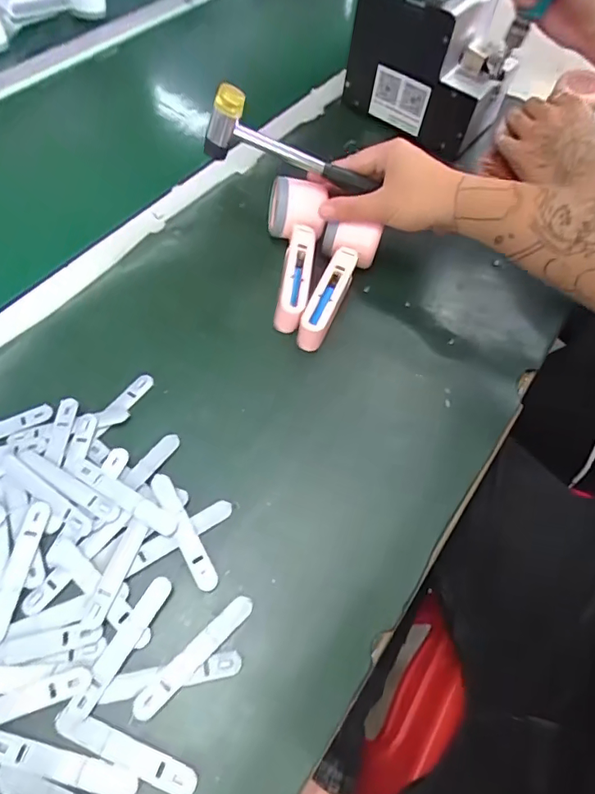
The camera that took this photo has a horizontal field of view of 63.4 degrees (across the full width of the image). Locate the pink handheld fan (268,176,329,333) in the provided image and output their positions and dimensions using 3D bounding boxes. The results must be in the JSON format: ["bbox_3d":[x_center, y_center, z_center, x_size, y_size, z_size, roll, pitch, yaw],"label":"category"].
[{"bbox_3d":[-0.002,-0.140,0.476,0.057,0.047,0.159,3,72,-2],"label":"pink handheld fan"}]

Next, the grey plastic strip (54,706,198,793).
[{"bbox_3d":[-0.106,0.217,0.295,0.094,0.004,0.016,21,60,9],"label":"grey plastic strip"}]

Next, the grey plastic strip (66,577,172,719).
[{"bbox_3d":[-0.117,0.165,0.322,0.016,0.004,0.092,27,61,12],"label":"grey plastic strip"}]

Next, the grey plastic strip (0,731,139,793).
[{"bbox_3d":[-0.143,0.222,0.290,0.095,0.004,0.015,13,59,4],"label":"grey plastic strip"}]

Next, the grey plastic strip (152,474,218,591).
[{"bbox_3d":[-0.086,0.099,0.362,0.016,0.007,0.093,-25,64,-18],"label":"grey plastic strip"}]

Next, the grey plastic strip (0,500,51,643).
[{"bbox_3d":[-0.197,0.121,0.339,0.017,0.006,0.093,8,59,1],"label":"grey plastic strip"}]

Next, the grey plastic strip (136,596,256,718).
[{"bbox_3d":[-0.068,0.172,0.324,0.016,0.004,0.094,41,65,19],"label":"grey plastic strip"}]

